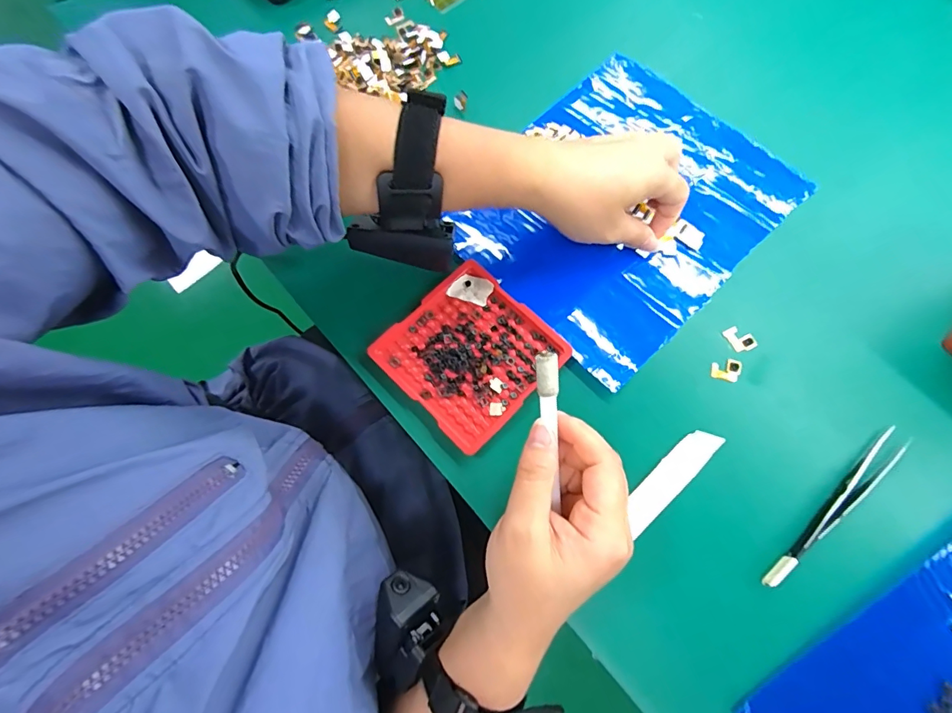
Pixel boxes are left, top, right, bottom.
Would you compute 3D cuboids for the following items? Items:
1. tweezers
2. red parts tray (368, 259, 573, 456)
[{"bbox_3d":[0.215,0.089,0.268,0.128,0.005,0.014,-38,76,-11],"label":"tweezers"},{"bbox_3d":[-0.004,-0.003,0.306,0.098,0.006,0.098,44,78,13],"label":"red parts tray"}]

